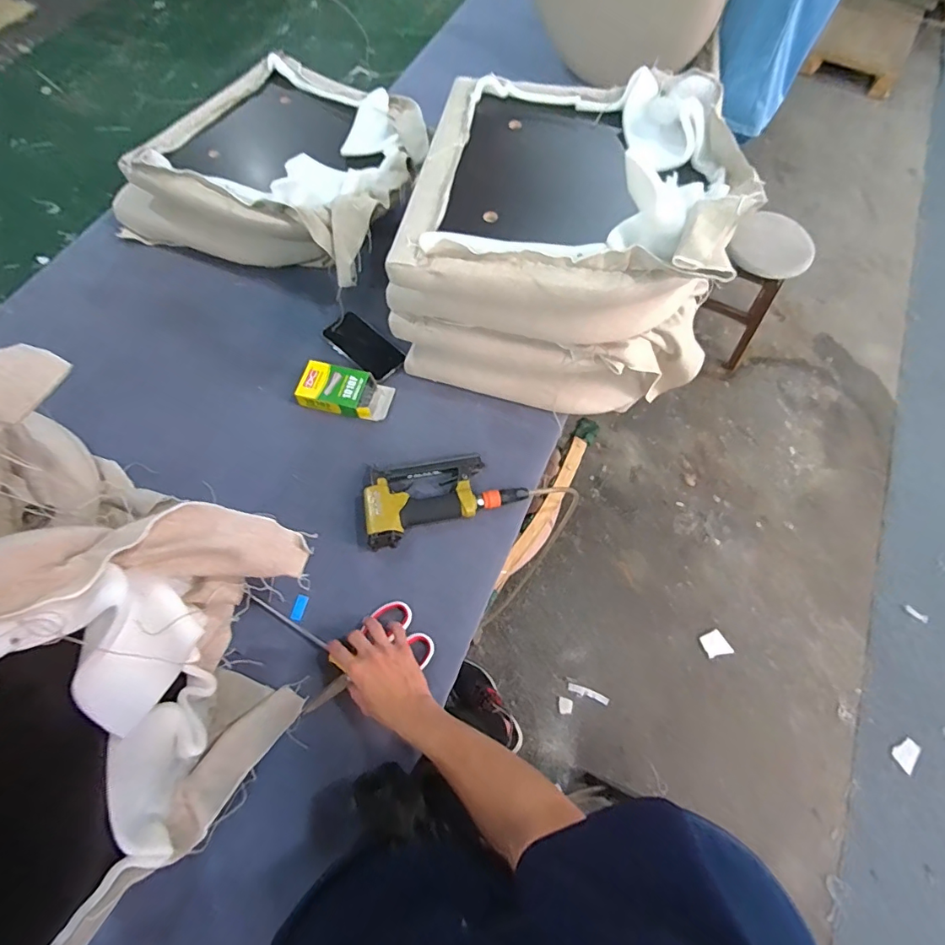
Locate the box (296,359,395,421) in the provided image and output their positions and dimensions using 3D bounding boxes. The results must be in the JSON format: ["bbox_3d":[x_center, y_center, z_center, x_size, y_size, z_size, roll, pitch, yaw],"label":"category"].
[{"bbox_3d":[-0.220,-0.142,0.861,0.154,0.034,0.082,10,66,3],"label":"box"}]

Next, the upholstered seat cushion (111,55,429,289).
[{"bbox_3d":[-0.374,-0.610,0.986,0.547,0.172,0.455,23,67,9],"label":"upholstered seat cushion"}]

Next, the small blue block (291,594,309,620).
[{"bbox_3d":[-0.254,0.198,0.728,0.016,0.004,0.037,25,60,-21],"label":"small blue block"}]

